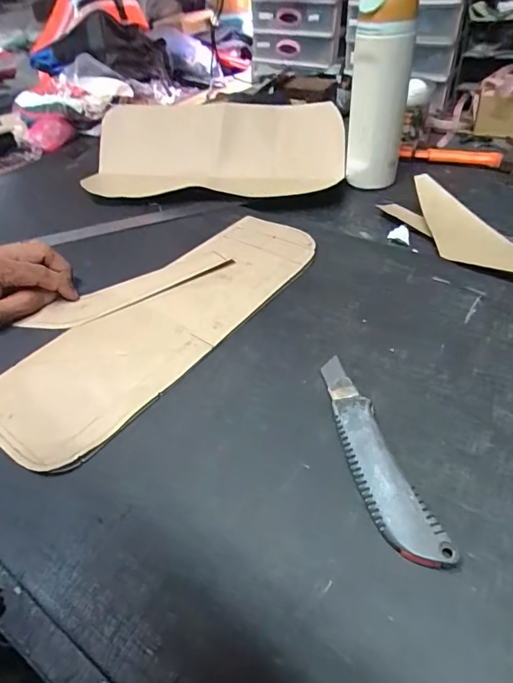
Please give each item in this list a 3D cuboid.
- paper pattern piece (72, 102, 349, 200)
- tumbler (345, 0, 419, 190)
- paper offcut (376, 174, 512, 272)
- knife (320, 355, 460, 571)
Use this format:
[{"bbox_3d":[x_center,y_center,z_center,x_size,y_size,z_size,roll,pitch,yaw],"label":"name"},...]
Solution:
[{"bbox_3d":[-0.067,-0.322,0.740,0.412,0.147,0.028,2,6,7],"label":"paper pattern piece"},{"bbox_3d":[0.166,-0.336,0.604,0.075,0.254,0.063,8,44,15],"label":"tumbler"},{"bbox_3d":[0.275,-0.129,0.536,0.076,0.060,0.282,-32,48,-25],"label":"paper offcut"},{"bbox_3d":[0.079,0.078,0.318,0.034,0.024,0.170,-15,43,-9],"label":"knife"}]

